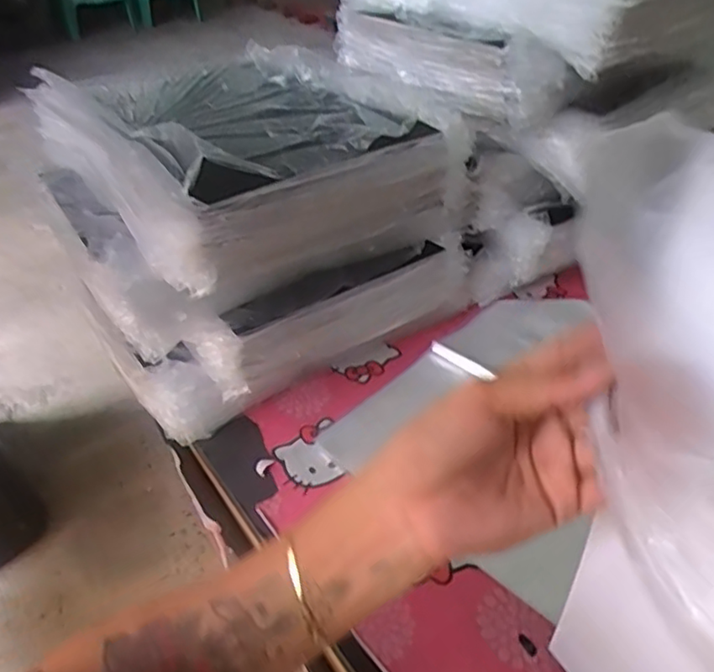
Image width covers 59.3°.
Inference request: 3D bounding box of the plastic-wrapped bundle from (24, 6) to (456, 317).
[{"bbox_3d":[-0.126,-0.189,0.658,0.323,0.129,0.387,-23,43,-25],"label":"plastic-wrapped bundle"}]

